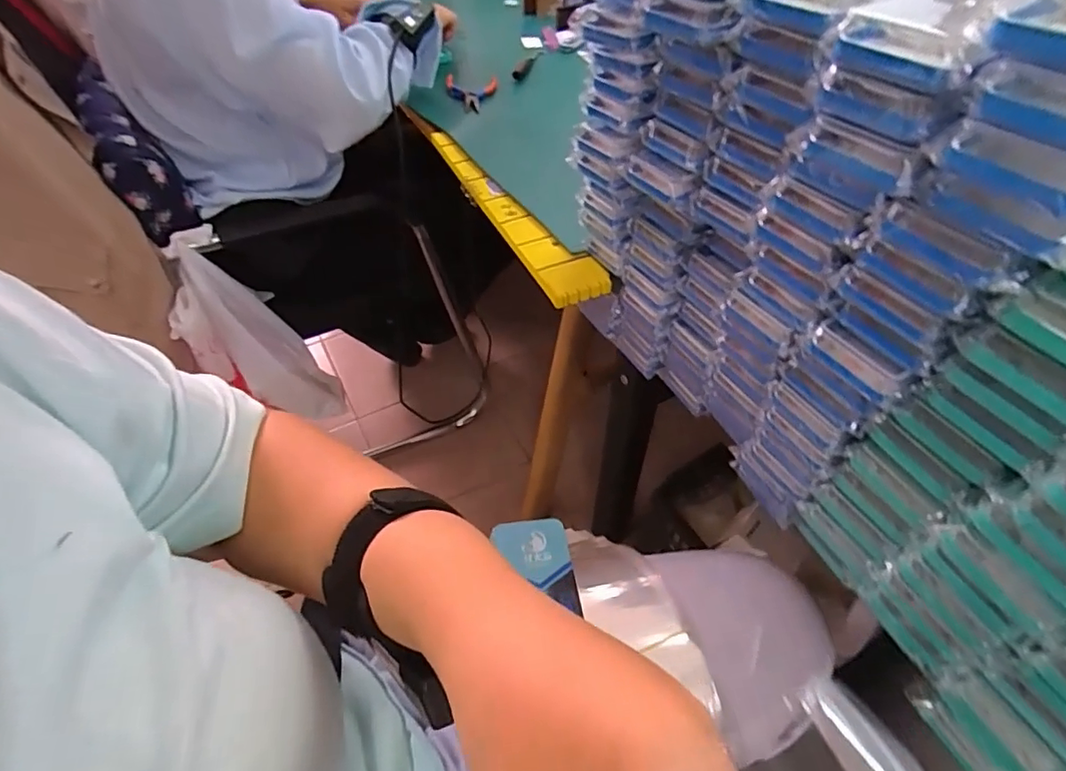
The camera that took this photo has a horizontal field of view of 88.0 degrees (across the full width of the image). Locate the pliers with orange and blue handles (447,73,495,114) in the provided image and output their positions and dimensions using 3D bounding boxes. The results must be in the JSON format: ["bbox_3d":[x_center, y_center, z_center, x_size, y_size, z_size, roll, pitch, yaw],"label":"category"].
[{"bbox_3d":[-0.096,-0.467,0.877,0.079,0.026,0.148,-6,50,-5],"label":"pliers with orange and blue handles"}]

